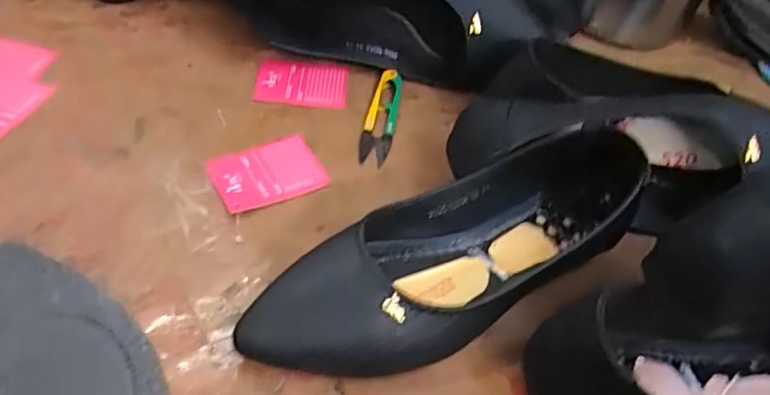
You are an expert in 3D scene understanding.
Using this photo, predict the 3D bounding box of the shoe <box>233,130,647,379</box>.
[{"bbox_3d":[0.045,0.028,0.349,0.267,0.058,0.093,-25,56,-26],"label":"shoe"}]

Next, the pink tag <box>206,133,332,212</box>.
[{"bbox_3d":[-0.082,-0.018,0.410,0.073,0.004,0.049,-19,54,-22],"label":"pink tag"}]

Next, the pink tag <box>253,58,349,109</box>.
[{"bbox_3d":[-0.068,-0.094,0.480,0.072,0.006,0.049,5,49,-3],"label":"pink tag"}]

